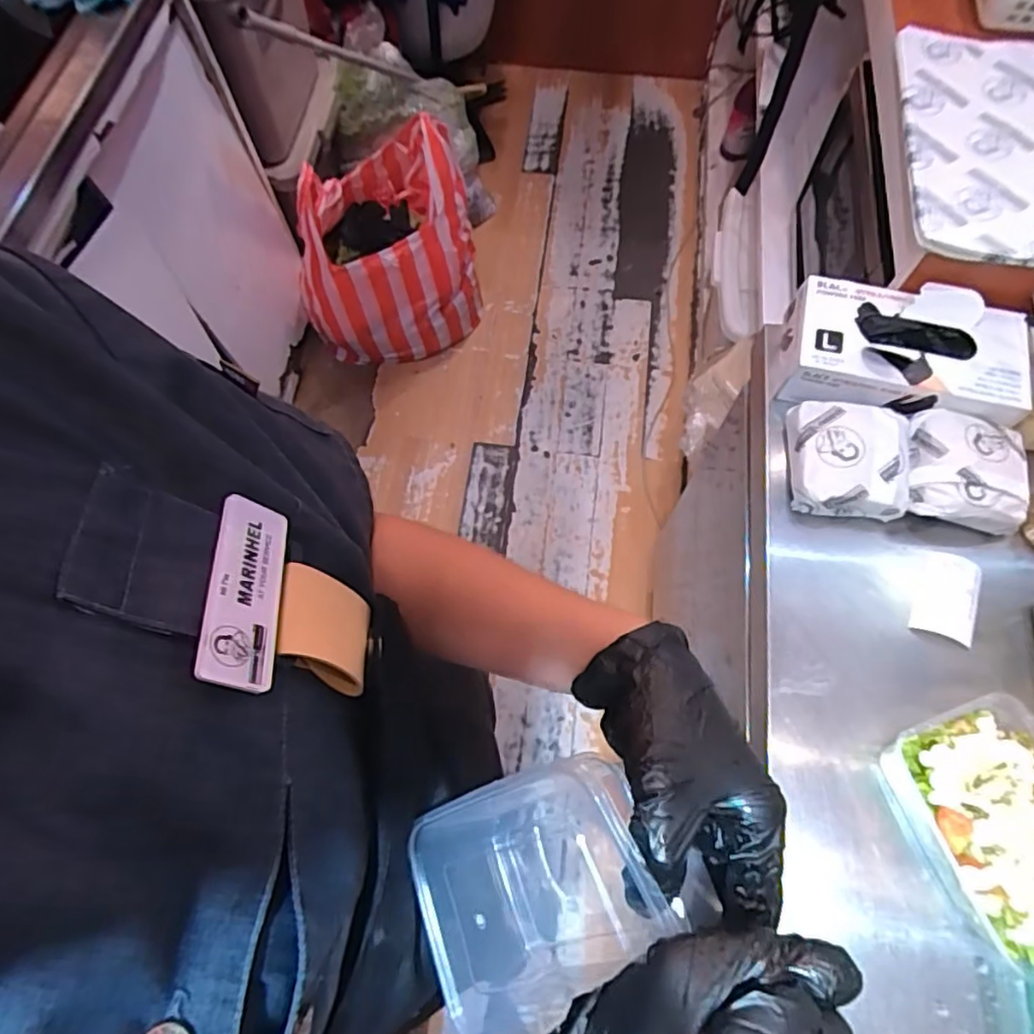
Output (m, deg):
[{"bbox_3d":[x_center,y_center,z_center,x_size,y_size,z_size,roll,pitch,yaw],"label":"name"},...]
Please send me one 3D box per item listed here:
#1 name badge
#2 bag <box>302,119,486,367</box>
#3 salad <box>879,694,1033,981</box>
[{"bbox_3d":[-0.098,0.026,0.227,0.004,0.028,0.074,-32,46,27],"label":"name badge"},{"bbox_3d":[-0.288,-0.617,1.433,0.370,0.434,0.354,2,68,2],"label":"bag"},{"bbox_3d":[0.363,0.231,0.467,0.113,0.055,0.169,-15,68,-5],"label":"salad"}]

